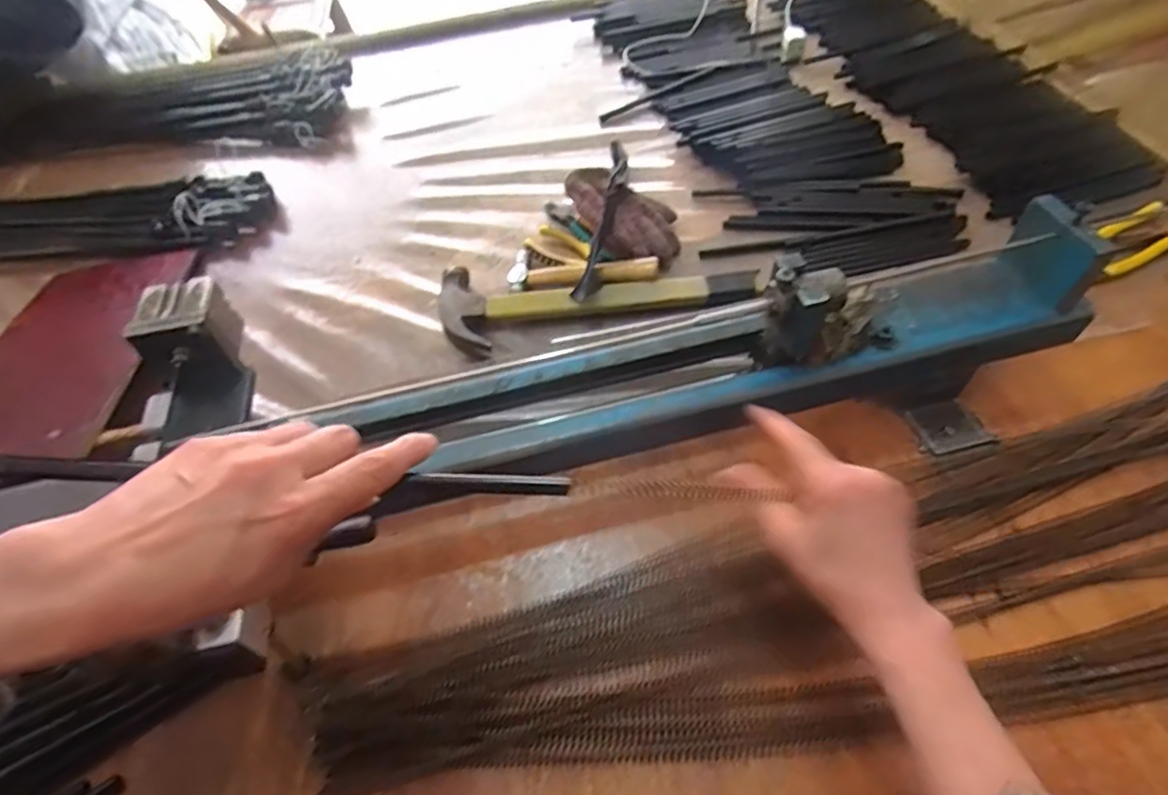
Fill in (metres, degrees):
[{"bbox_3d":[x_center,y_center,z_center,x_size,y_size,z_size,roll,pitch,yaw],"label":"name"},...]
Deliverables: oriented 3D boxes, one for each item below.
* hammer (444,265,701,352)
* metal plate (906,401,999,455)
[{"bbox_3d":[-0.014,-0.102,0.624,0.259,0.028,0.113,-9,51,-2],"label":"hammer"},{"bbox_3d":[0.306,0.025,0.515,0.053,0.005,0.048,-10,51,-3],"label":"metal plate"}]

